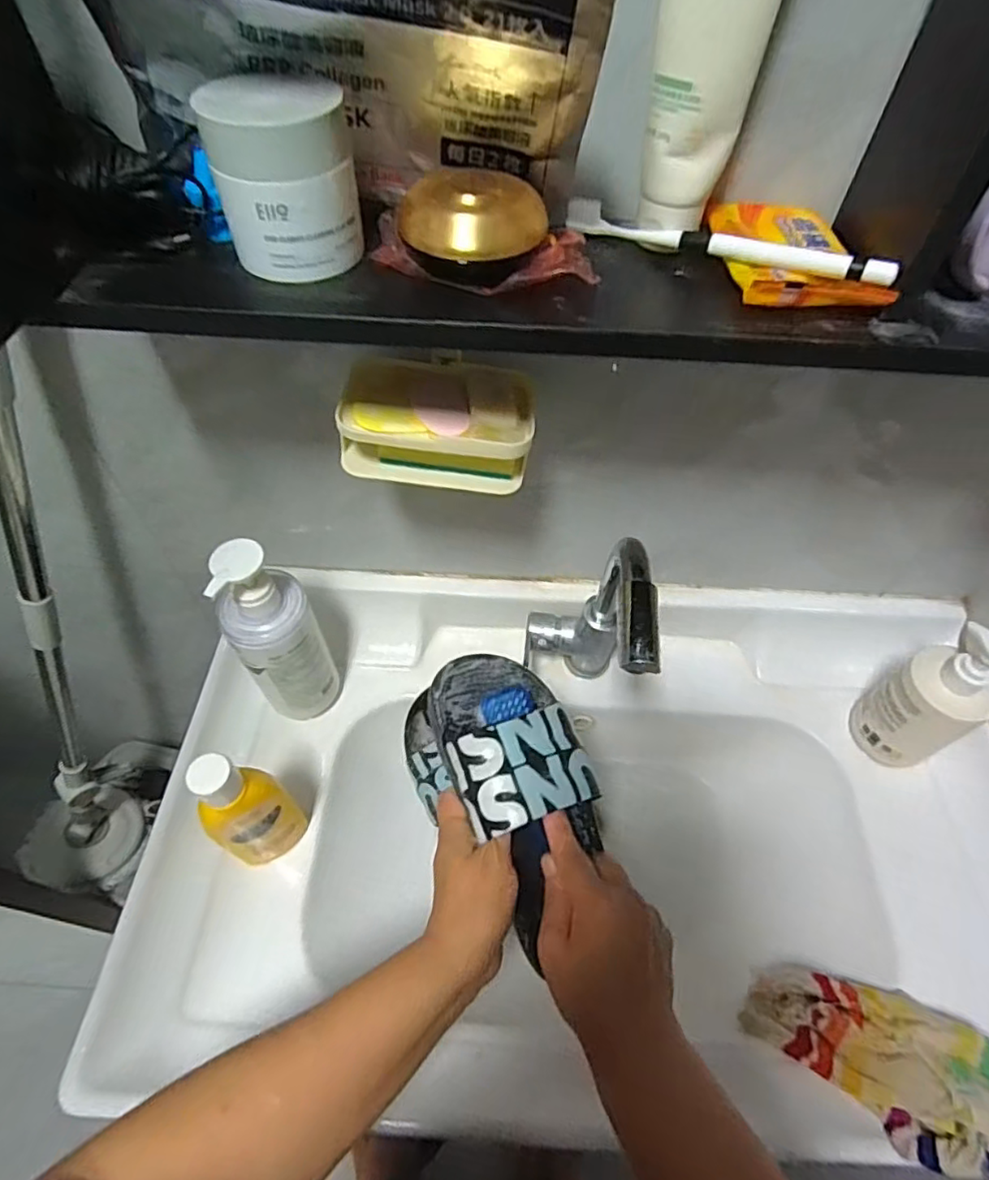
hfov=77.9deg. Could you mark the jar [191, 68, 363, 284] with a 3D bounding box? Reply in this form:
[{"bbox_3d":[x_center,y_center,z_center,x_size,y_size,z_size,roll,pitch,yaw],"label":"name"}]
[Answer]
[{"bbox_3d":[-0.107,-0.212,0.318,0.068,0.072,0.064,-13,56,-11],"label":"jar"}]

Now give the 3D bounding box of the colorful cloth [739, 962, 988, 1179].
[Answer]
[{"bbox_3d":[0.299,0.364,0.485,0.193,0.040,0.099,5,47,44],"label":"colorful cloth"}]

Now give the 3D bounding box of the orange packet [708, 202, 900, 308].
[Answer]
[{"bbox_3d":[0.161,-0.187,0.338,0.071,0.014,0.105,-4,55,-4],"label":"orange packet"}]

